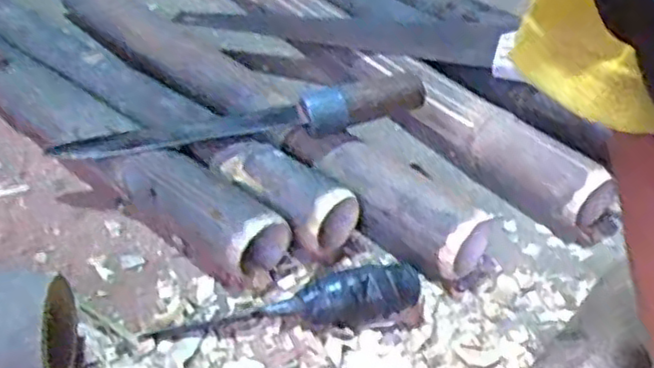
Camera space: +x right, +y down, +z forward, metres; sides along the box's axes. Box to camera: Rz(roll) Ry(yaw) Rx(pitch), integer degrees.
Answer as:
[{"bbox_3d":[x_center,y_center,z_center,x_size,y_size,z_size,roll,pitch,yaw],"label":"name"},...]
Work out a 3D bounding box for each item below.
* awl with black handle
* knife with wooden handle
[{"bbox_3d":[-0.027,0.089,0.500,0.196,0.039,0.028,-5,38,-13],"label":"awl with black handle"},{"bbox_3d":[-0.074,-0.062,0.605,0.316,0.050,0.042,-5,38,-12],"label":"knife with wooden handle"}]

